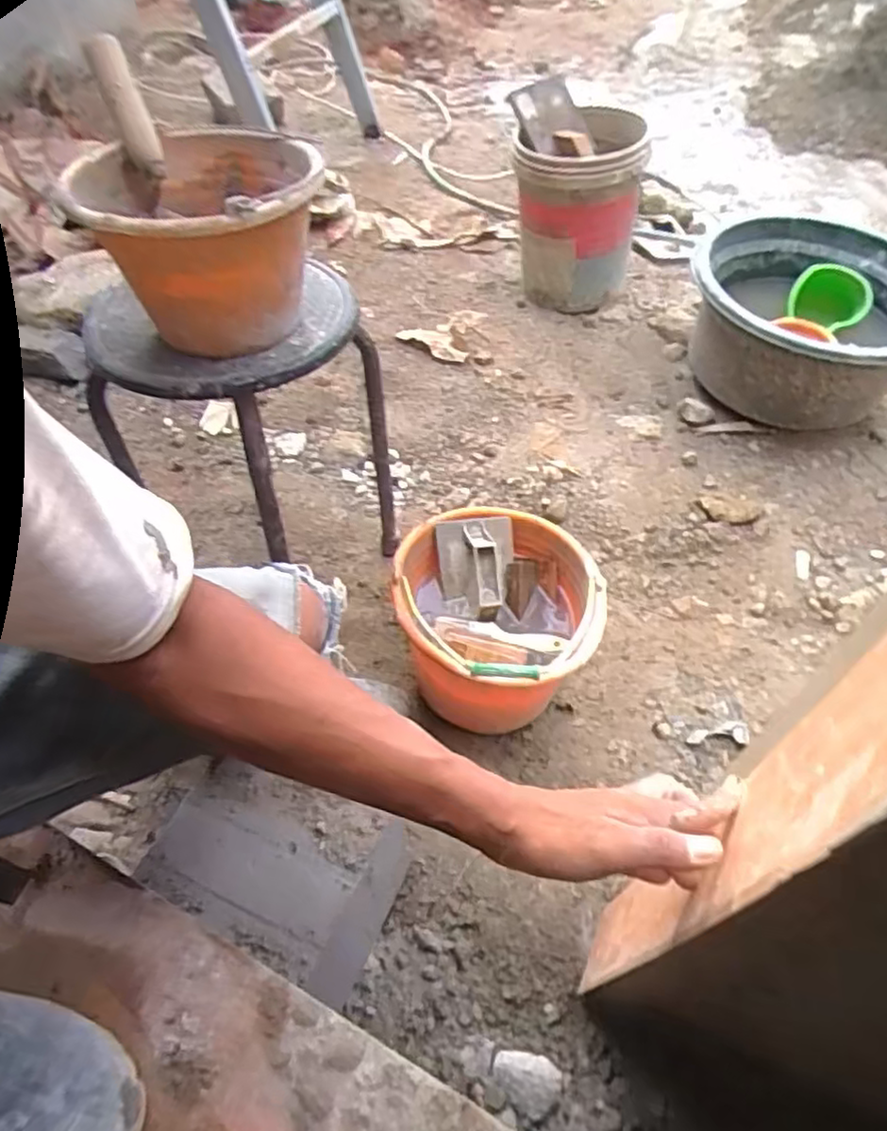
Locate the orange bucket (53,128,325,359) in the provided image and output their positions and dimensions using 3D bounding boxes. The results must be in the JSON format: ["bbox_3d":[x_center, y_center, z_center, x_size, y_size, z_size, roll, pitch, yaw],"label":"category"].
[{"bbox_3d":[-0.254,-0.351,0.735,0.247,0.159,0.248,0,52,0],"label":"orange bucket"}]

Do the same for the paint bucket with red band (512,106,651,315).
[{"bbox_3d":[0.323,-0.892,1.726,0.300,0.385,0.358,7,51,7],"label":"paint bucket with red band"}]

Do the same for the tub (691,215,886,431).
[{"bbox_3d":[0.779,-0.509,1.457,0.485,0.240,0.466,0,52,0],"label":"tub"}]

